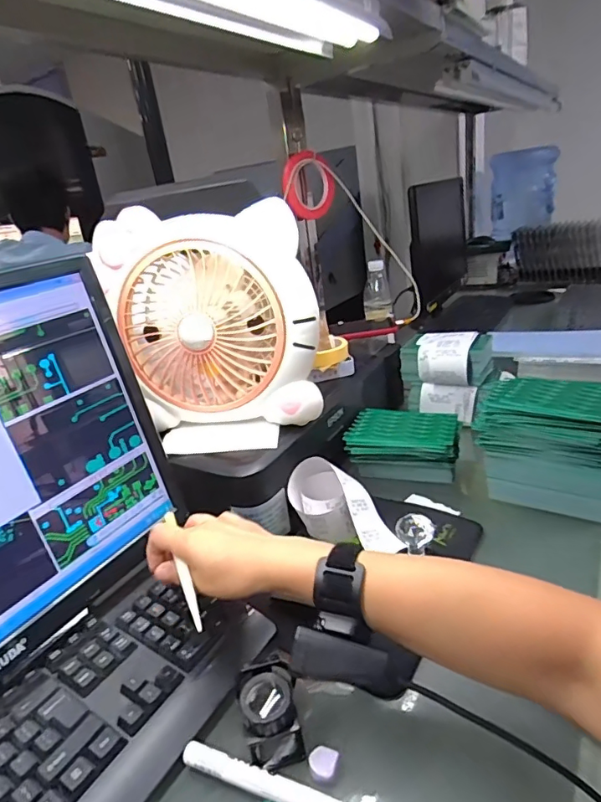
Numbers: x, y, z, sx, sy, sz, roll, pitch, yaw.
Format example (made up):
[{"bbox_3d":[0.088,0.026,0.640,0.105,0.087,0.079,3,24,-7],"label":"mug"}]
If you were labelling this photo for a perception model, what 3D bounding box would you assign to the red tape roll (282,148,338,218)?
[{"bbox_3d":[0.015,-0.394,0.912,0.099,0.114,0.028,-35,31,-14],"label":"red tape roll"}]

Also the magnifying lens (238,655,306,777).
[{"bbox_3d":[-0.023,0.230,0.373,0.046,0.047,0.056,-13,23,-12],"label":"magnifying lens"}]

